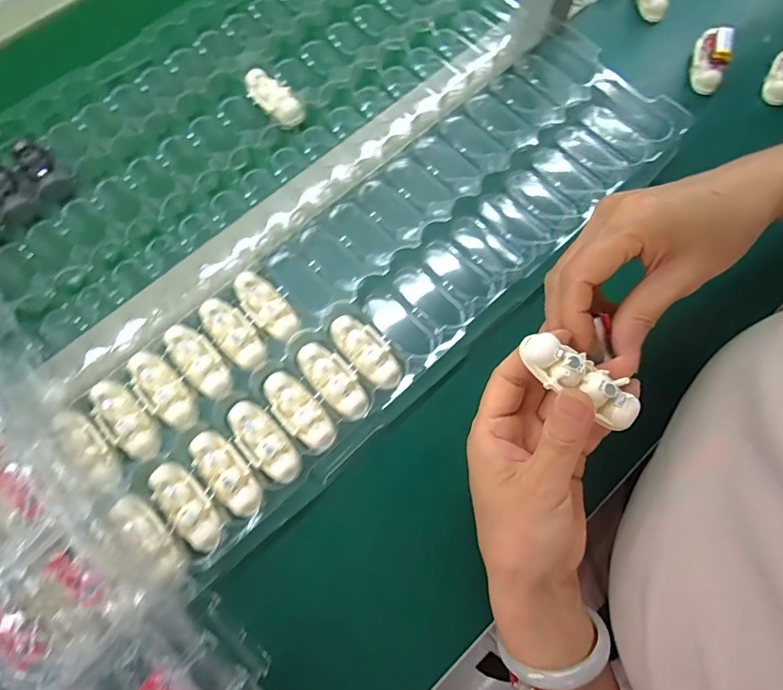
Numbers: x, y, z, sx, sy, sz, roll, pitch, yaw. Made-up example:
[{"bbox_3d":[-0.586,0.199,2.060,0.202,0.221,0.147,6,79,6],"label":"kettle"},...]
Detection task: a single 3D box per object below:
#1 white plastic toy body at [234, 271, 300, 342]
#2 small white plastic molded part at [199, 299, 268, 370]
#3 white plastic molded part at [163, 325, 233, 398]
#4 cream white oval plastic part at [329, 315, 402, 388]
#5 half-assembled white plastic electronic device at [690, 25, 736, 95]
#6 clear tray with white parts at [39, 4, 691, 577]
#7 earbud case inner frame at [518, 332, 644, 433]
[{"bbox_3d":[-0.093,-0.029,0.326,0.026,0.012,0.059,-39,78,-10],"label":"white plastic toy body"},{"bbox_3d":[-0.114,-0.008,0.319,0.026,0.010,0.063,-41,78,-11],"label":"small white plastic molded part"},{"bbox_3d":[-0.137,0.010,0.312,0.026,0.009,0.060,-37,77,-10],"label":"white plastic molded part"},{"bbox_3d":[-0.017,0.003,0.315,0.063,0.012,0.028,43,78,11],"label":"cream white oval plastic part"},{"bbox_3d":[0.277,-0.252,0.381,0.021,0.029,0.058,13,74,4],"label":"half-assembled white plastic electronic device"},{"bbox_3d":[-0.012,-0.081,0.340,0.501,0.032,0.202,-40,77,-12],"label":"clear tray with white parts"},{"bbox_3d":[0.092,0.017,0.214,0.062,0.011,0.024,36,76,5],"label":"earbud case inner frame"}]

